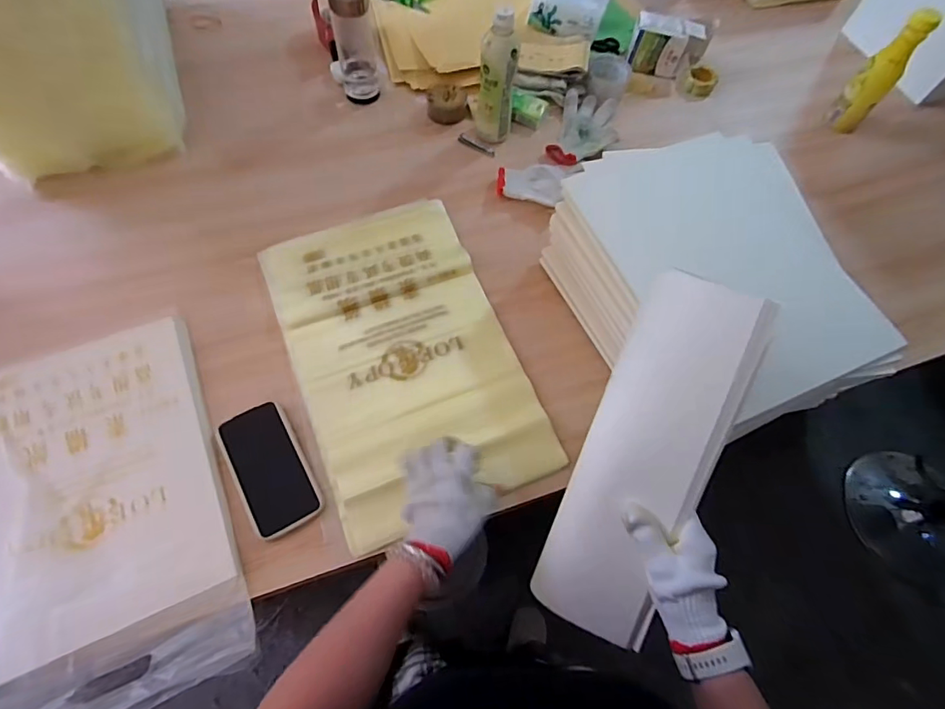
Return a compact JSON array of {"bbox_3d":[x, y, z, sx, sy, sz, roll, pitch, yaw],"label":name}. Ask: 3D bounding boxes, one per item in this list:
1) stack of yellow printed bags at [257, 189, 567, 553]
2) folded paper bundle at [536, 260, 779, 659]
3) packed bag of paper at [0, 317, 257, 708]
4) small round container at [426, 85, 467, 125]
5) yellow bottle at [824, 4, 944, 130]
[{"bbox_3d":[-0.098,-0.006,0.697,0.290,0.029,0.466,-19,68,-12],"label":"stack of yellow printed bags"},{"bbox_3d":[0.157,0.111,0.470,0.118,0.366,0.018,27,21,37],"label":"folded paper bundle"},{"bbox_3d":[-0.448,0.186,0.585,0.276,0.025,0.454,-20,68,-13],"label":"packed bag of paper"},{"bbox_3d":[-0.047,-0.466,0.906,0.075,0.037,0.068,-5,65,-6],"label":"small round container"},{"bbox_3d":[0.722,-0.496,0.872,0.063,0.207,0.072,40,69,14],"label":"yellow bottle"}]

